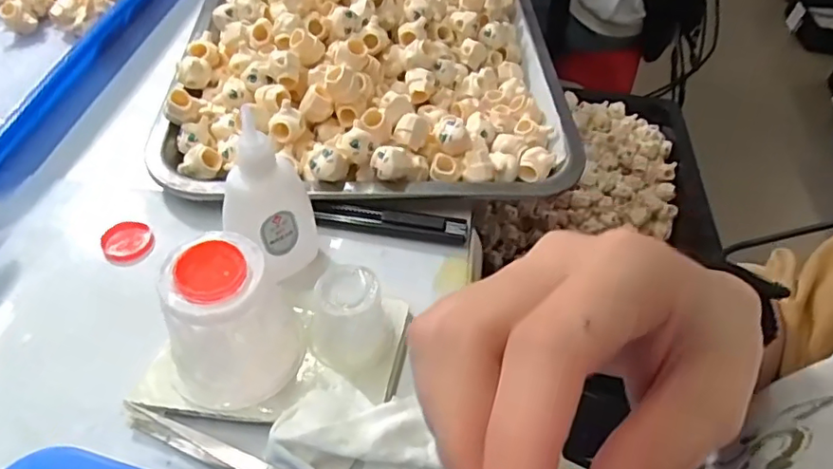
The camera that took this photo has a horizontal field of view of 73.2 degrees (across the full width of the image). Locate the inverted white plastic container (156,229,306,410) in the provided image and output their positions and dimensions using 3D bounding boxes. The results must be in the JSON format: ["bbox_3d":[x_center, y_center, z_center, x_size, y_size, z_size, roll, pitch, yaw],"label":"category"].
[{"bbox_3d":[-0.077,0.039,0.230,0.045,0.067,0.047,2,50,-3],"label":"inverted white plastic container"}]

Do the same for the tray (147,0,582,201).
[{"bbox_3d":[-0.033,-0.156,0.404,0.259,0.062,0.317,0,50,-4],"label":"tray"}]

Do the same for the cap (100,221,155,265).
[{"bbox_3d":[-0.156,0.003,0.302,0.024,0.005,0.026,2,50,-3],"label":"cap"}]

